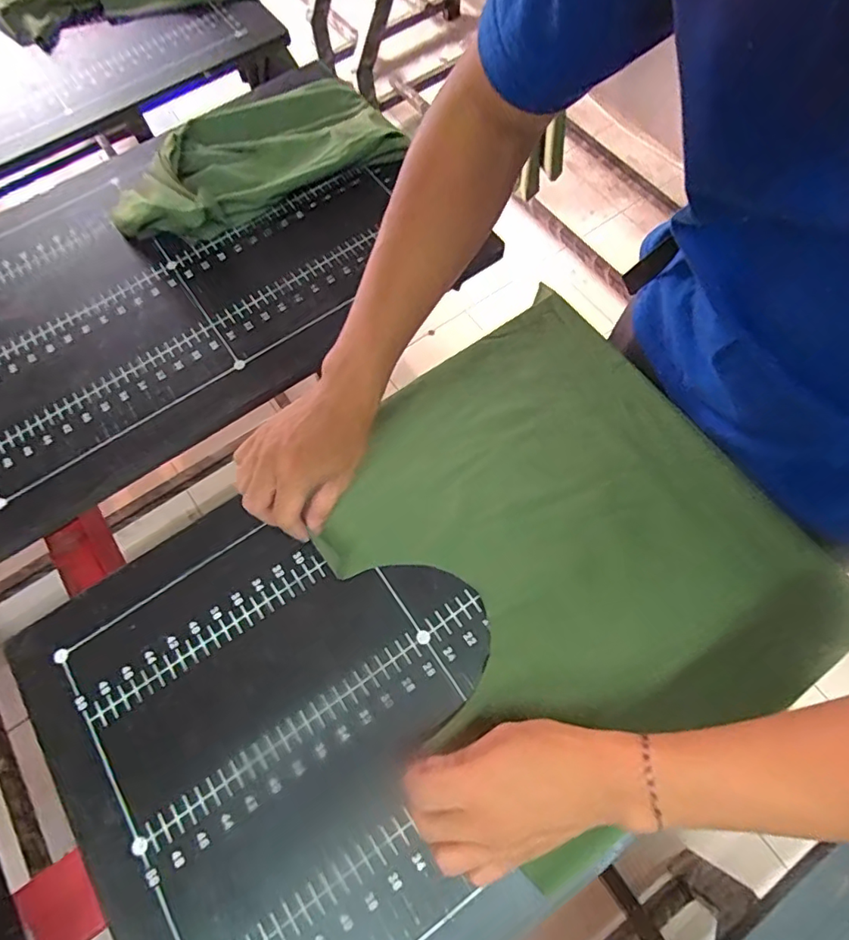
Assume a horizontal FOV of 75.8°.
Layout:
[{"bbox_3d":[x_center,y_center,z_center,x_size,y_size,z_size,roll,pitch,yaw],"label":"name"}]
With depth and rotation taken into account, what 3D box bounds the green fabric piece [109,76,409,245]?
[{"bbox_3d":[-0.205,-0.376,0.642,0.340,0.053,0.178,-30,69,-11],"label":"green fabric piece"}]

